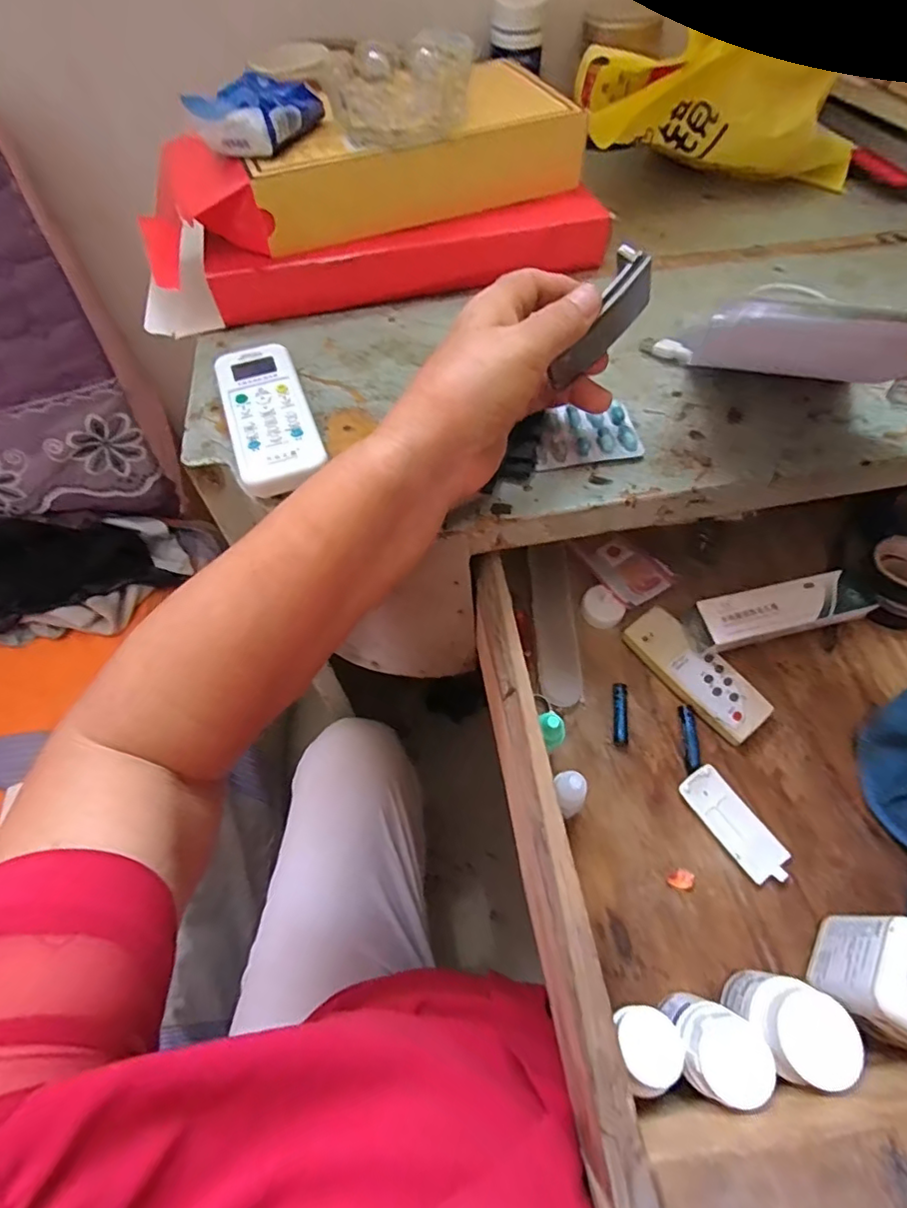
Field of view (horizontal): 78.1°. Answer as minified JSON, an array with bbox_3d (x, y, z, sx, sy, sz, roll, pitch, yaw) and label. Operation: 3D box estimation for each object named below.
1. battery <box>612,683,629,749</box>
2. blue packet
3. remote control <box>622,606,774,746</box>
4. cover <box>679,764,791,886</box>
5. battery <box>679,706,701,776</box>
[{"bbox_3d":[0.113,0.074,0.378,0.010,0.008,0.043,5,59,7],"label":"battery"},{"bbox_3d":[-0.129,-0.329,0.374,0.050,0.028,0.082,21,62,15],"label":"blue packet"},{"bbox_3d":[0.166,0.048,0.386,0.039,0.016,0.101,-36,63,-18],"label":"remote control"},{"bbox_3d":[0.174,0.136,0.346,0.029,0.010,0.071,-31,61,-15],"label":"cover"},{"bbox_3d":[0.156,0.089,0.368,0.009,0.008,0.044,2,58,4],"label":"battery"}]

